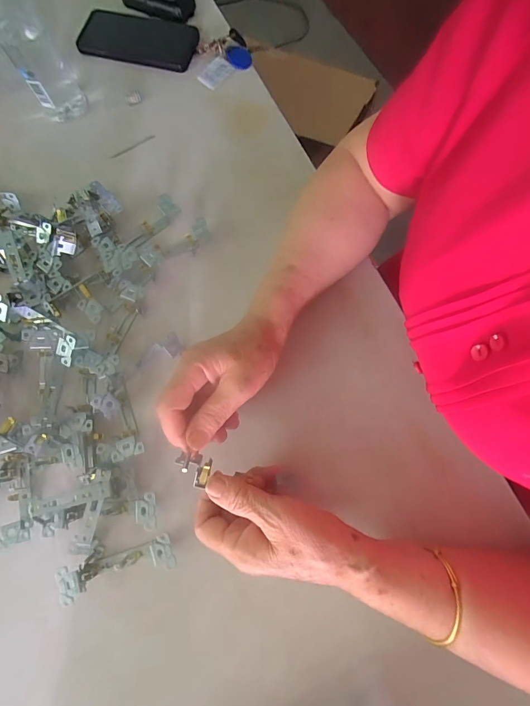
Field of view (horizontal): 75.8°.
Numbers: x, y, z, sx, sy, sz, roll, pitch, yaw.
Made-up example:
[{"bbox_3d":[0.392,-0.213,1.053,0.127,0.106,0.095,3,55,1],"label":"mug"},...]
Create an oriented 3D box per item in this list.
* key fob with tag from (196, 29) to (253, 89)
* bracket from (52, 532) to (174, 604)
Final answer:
[{"bbox_3d":[-0.059,-0.415,0.480,0.083,0.015,0.069,-25,77,-5],"label":"key fob with tag"},{"bbox_3d":[-0.136,0.197,0.320,0.103,0.027,0.031,-17,76,-3],"label":"bracket"}]

